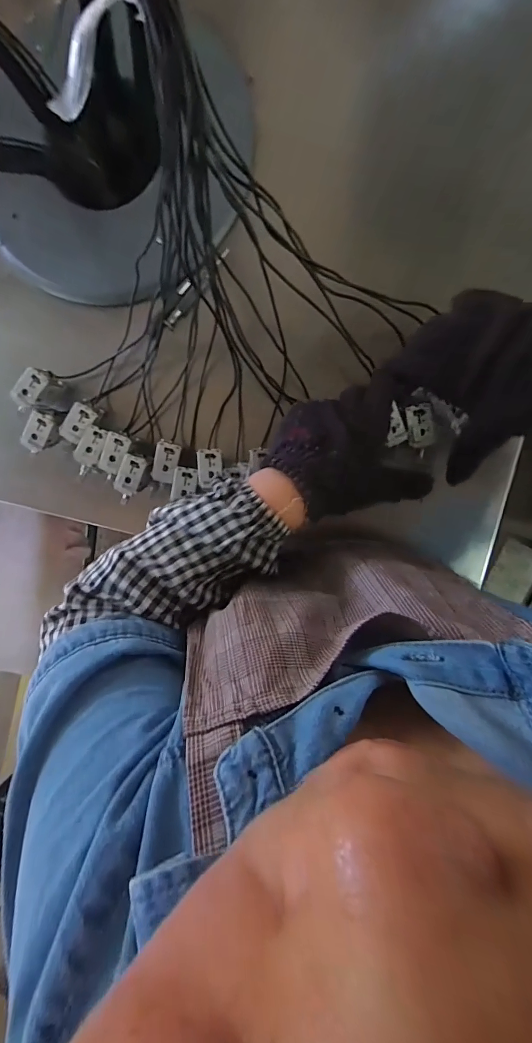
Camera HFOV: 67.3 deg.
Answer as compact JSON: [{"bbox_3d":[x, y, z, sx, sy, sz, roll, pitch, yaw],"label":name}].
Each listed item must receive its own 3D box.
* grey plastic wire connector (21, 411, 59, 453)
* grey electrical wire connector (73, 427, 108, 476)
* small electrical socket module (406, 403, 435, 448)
[{"bbox_3d":[-0.229,-0.091,0.409,0.028,0.018,0.039,23,107,-24],"label":"grey plastic wire connector"},{"bbox_3d":[-0.174,-0.069,0.397,0.022,0.015,0.048,16,95,5],"label":"grey electrical wire connector"},{"bbox_3d":[0.141,-0.087,0.364,0.022,0.006,0.037,-6,93,6],"label":"small electrical socket module"}]

